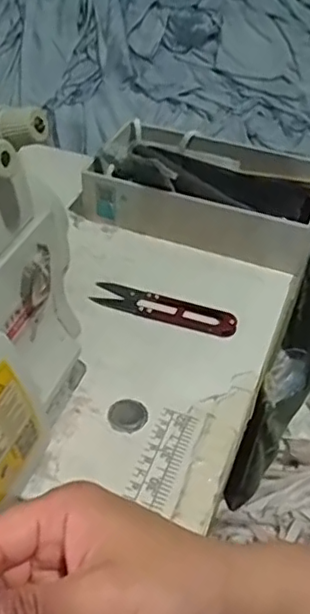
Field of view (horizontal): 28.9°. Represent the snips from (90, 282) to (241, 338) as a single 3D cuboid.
[{"bbox_3d":[0.007,0.000,0.480,0.118,0.009,0.025,18,46,14],"label":"snips"}]

